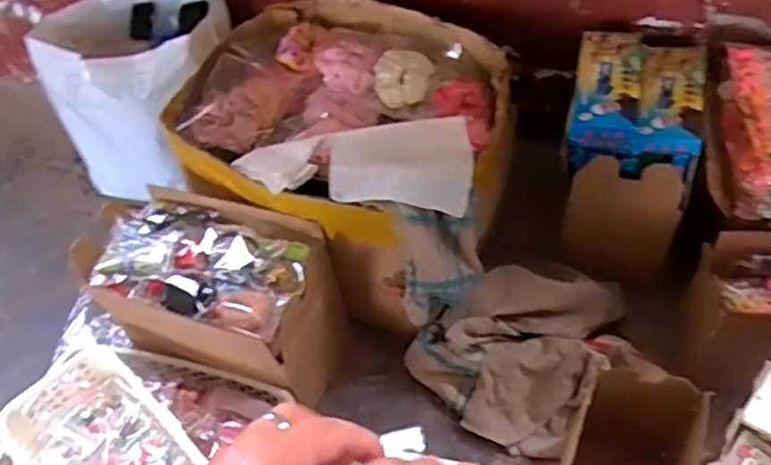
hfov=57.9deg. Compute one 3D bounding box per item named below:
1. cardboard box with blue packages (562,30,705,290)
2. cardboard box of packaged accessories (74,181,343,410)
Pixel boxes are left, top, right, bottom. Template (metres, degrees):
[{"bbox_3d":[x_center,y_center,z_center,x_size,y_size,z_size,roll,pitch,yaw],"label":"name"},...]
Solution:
[{"bbox_3d":[0.299,-0.092,0.883,0.147,0.222,0.207,11,52,13],"label":"cardboard box with blue packages"},{"bbox_3d":[-0.195,0.075,0.800,0.262,0.181,0.145,15,53,16],"label":"cardboard box of packaged accessories"}]

